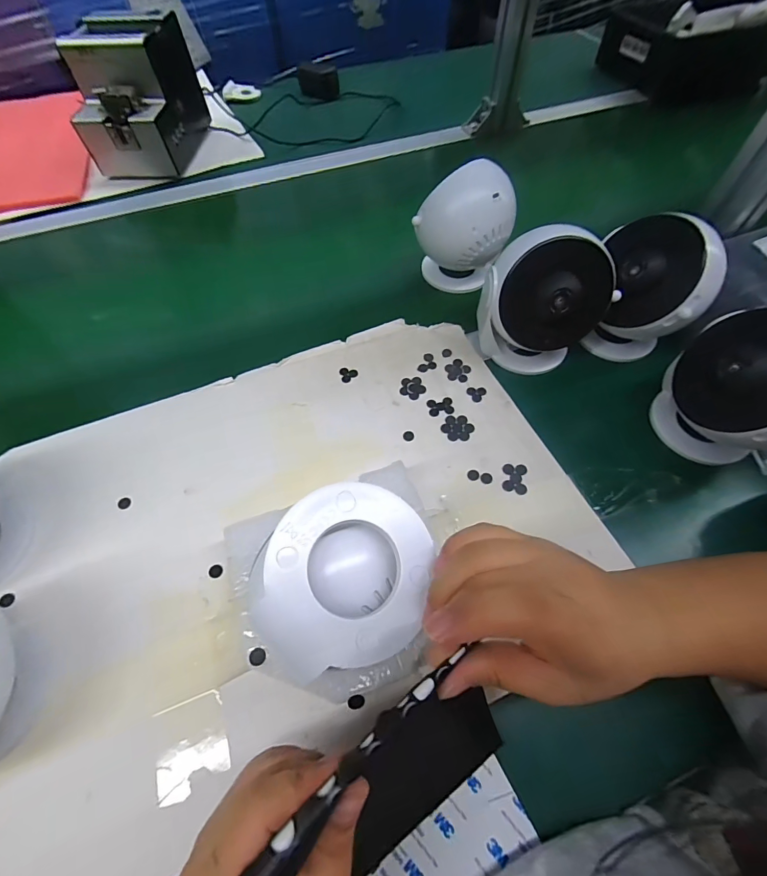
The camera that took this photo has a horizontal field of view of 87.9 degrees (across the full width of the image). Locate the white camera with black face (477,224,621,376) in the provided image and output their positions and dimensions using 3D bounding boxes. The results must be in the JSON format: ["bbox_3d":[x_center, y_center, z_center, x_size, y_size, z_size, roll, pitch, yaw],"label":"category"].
[{"bbox_3d":[0.149,-0.125,0.376,0.105,0.115,0.086,31,66,18],"label":"white camera with black face"}]

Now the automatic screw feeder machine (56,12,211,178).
[{"bbox_3d":[-0.368,-0.509,0.597,0.127,0.143,0.180,2,60,3],"label":"automatic screw feeder machine"}]

